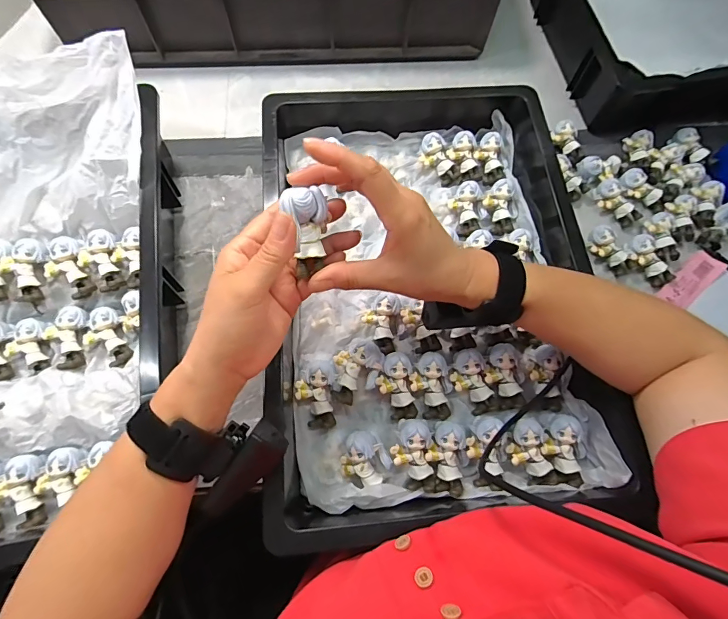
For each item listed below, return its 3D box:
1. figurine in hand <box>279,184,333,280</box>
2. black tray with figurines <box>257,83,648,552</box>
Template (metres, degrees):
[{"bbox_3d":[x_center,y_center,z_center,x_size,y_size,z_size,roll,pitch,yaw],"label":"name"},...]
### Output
[{"bbox_3d":[-0.038,-0.055,0.278,0.029,0.028,0.057,-5,113,-4],"label":"figurine in hand"},{"bbox_3d":[0.057,-0.033,0.398,0.298,0.070,0.440,-5,71,-4],"label":"black tray with figurines"}]

